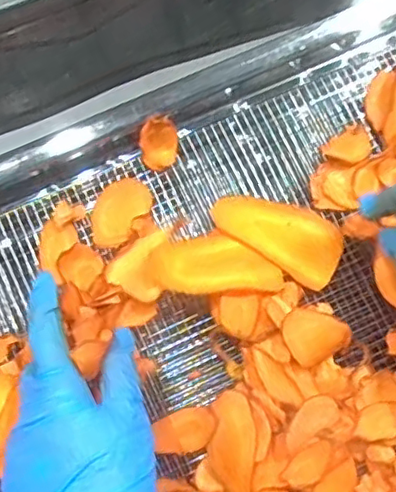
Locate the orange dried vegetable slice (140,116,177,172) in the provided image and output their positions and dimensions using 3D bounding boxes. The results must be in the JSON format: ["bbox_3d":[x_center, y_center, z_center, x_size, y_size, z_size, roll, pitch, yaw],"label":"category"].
[{"bbox_3d":[-0.027,-0.074,0.432,0.028,0.037,0.009,-25,35,-28],"label":"orange dried vegetable slice"}]

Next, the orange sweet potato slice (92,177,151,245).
[{"bbox_3d":[-0.056,-0.025,0.426,0.034,0.012,0.051,26,80,3],"label":"orange sweet potato slice"}]

